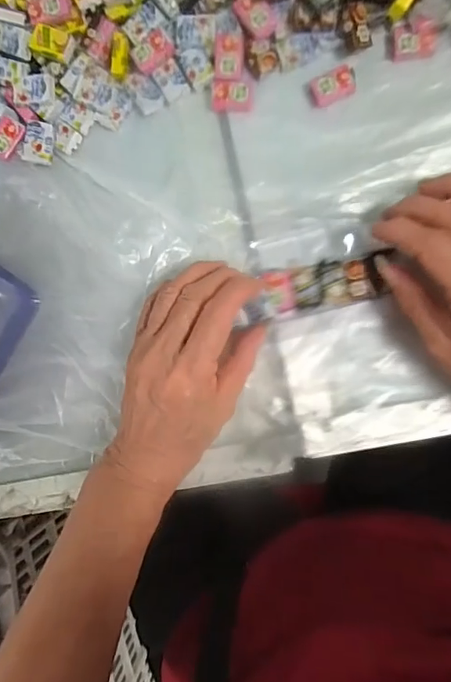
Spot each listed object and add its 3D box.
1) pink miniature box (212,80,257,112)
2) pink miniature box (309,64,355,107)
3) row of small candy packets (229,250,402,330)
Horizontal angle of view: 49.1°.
[{"bbox_3d":[0.005,-0.158,0.315,0.027,0.006,0.018,4,92,8],"label":"pink miniature box"},{"bbox_3d":[0.068,-0.159,0.307,0.029,0.007,0.019,-22,89,8],"label":"pink miniature box"},{"bbox_3d":[0.052,-0.033,0.311,0.085,0.013,0.032,-15,92,9],"label":"row of small candy packets"}]

